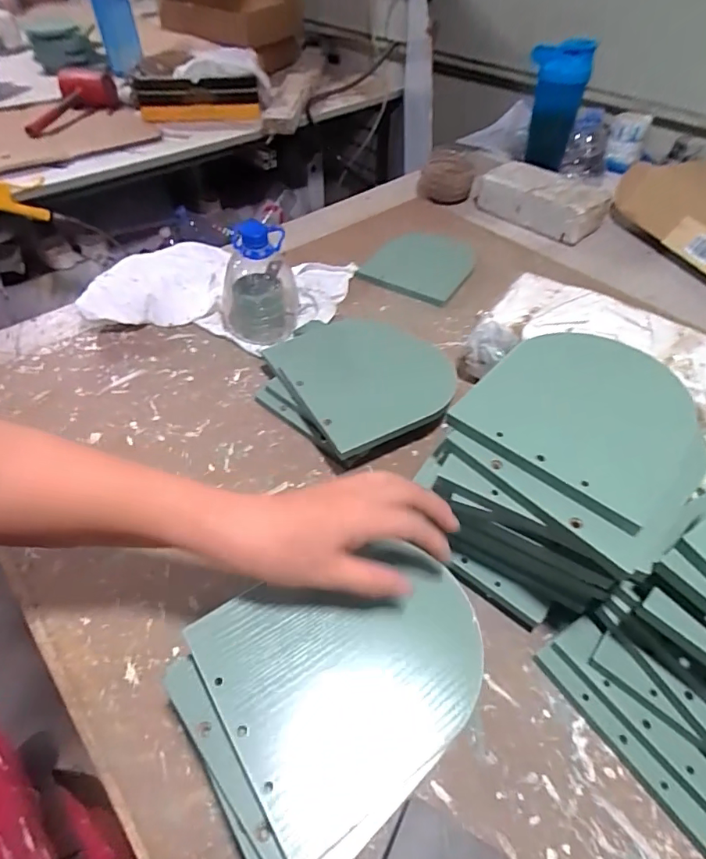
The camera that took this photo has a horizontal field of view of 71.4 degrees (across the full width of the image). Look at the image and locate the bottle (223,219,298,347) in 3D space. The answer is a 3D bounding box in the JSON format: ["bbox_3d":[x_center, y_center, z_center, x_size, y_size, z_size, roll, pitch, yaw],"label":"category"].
[{"bbox_3d":[-0.120,-0.187,0.618,0.099,0.138,0.098,-10,50,-9],"label":"bottle"}]

